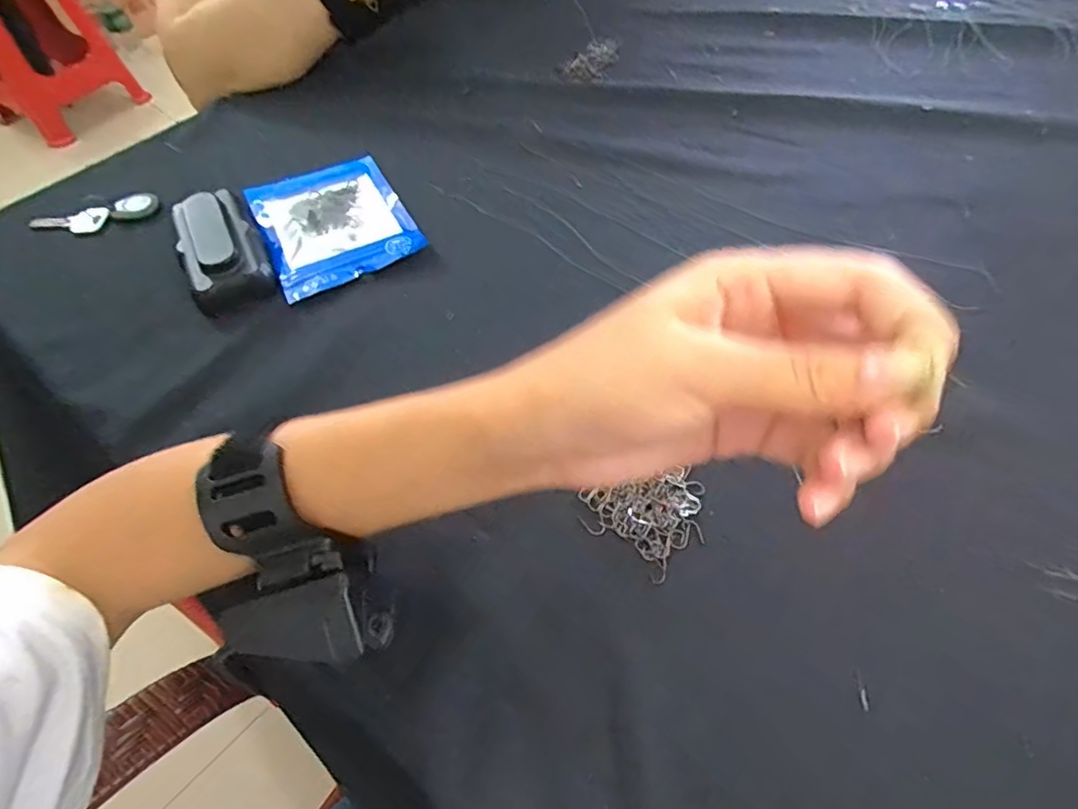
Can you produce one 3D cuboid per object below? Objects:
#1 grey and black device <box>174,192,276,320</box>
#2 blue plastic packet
[{"bbox_3d":[-0.221,-0.108,0.406,0.051,0.031,0.114,-24,58,-14],"label":"grey and black device"},{"bbox_3d":[-0.153,-0.137,0.438,0.100,0.017,0.147,-25,56,-13],"label":"blue plastic packet"}]

